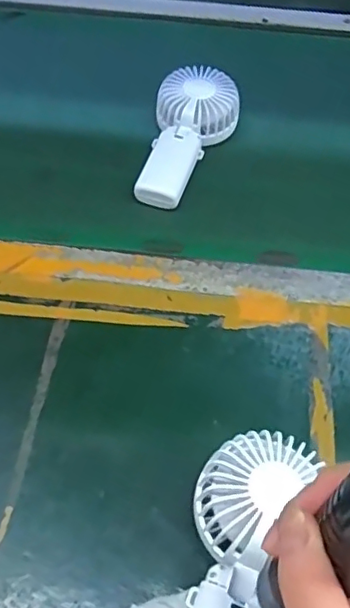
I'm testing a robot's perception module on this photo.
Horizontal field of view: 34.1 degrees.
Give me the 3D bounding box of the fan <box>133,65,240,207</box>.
[{"bbox_3d":[0.007,-0.171,0.590,0.082,0.031,0.169,19,69,10],"label":"fan"}]

